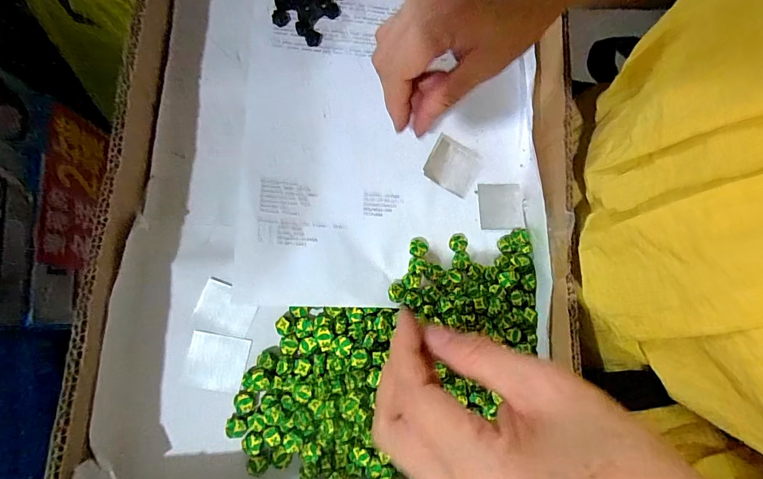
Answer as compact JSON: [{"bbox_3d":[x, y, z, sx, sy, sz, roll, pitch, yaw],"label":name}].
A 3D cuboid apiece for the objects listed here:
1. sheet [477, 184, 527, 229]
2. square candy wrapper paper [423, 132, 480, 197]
[{"bbox_3d":[0.093,-0.026,0.315,0.034,0.004,0.037,-2,79,0],"label":"sheet"},{"bbox_3d":[0.055,-0.057,0.315,0.040,0.004,0.037,28,79,-11],"label":"square candy wrapper paper"}]

